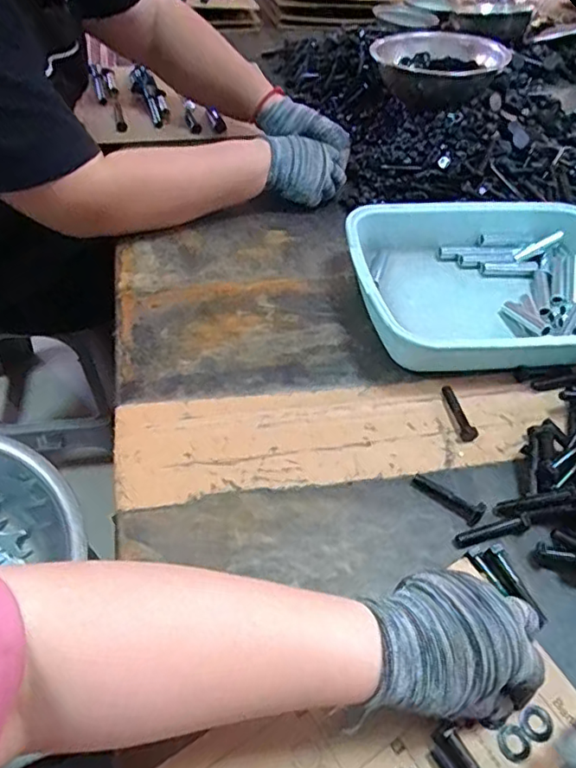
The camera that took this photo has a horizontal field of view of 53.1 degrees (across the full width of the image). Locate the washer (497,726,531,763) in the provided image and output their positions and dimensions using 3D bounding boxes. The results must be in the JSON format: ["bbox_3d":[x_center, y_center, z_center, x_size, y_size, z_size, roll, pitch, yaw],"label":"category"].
[{"bbox_3d":[0.136,0.215,0.345,0.019,0.004,0.018,3,48,-3],"label":"washer"}]

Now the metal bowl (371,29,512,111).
[{"bbox_3d":[0.243,-0.501,0.912,0.173,0.066,0.173,2,49,-3],"label":"metal bowl"}]

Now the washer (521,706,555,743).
[{"bbox_3d":[0.153,0.208,0.354,0.021,0.004,0.018,-26,55,-26],"label":"washer"}]

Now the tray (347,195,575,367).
[{"bbox_3d":[0.229,-0.115,0.627,0.327,0.053,0.234,-3,48,-8],"label":"tray"}]

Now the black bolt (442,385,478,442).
[{"bbox_3d":[0.157,0.026,0.531,0.013,0.015,0.064,-5,50,-8],"label":"black bolt"}]

